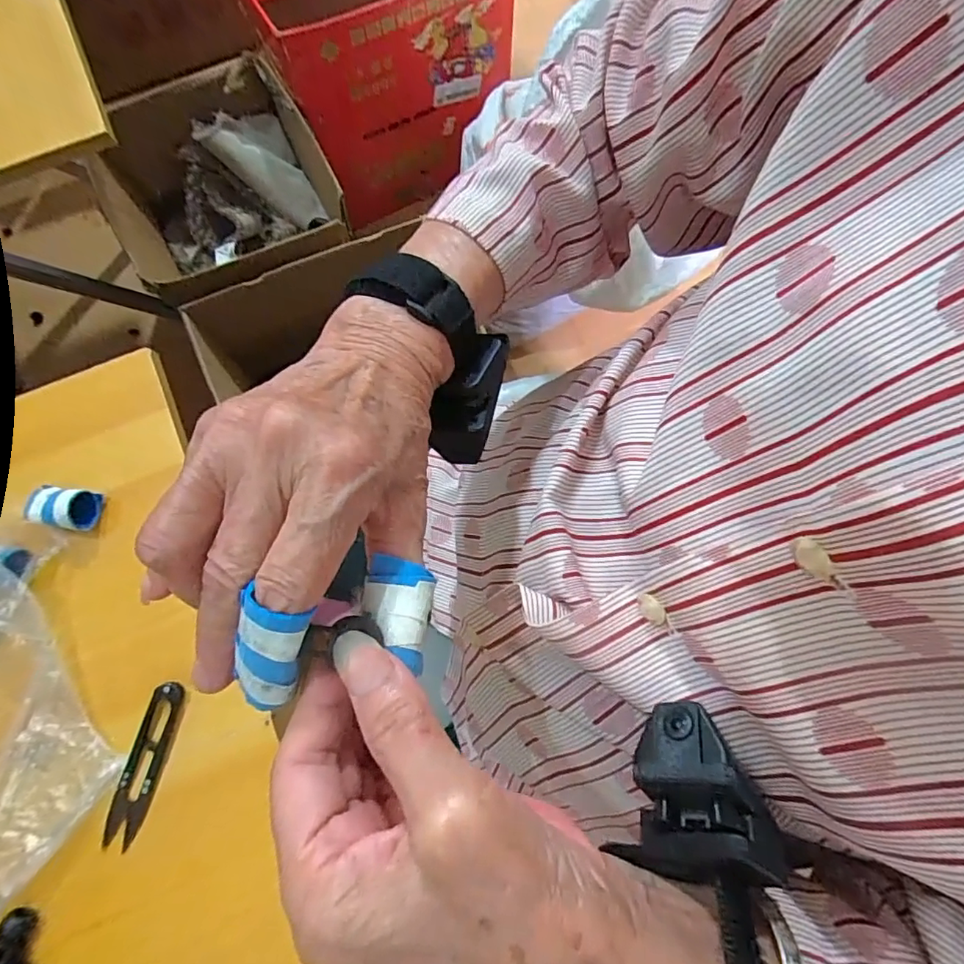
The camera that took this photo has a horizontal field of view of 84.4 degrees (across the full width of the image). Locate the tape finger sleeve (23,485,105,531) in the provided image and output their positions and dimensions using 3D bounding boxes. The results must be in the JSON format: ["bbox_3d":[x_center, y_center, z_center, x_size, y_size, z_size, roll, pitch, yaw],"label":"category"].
[{"bbox_3d":[-0.297,0.018,0.378,0.040,0.023,0.027,8,79,0],"label":"tape finger sleeve"}]

